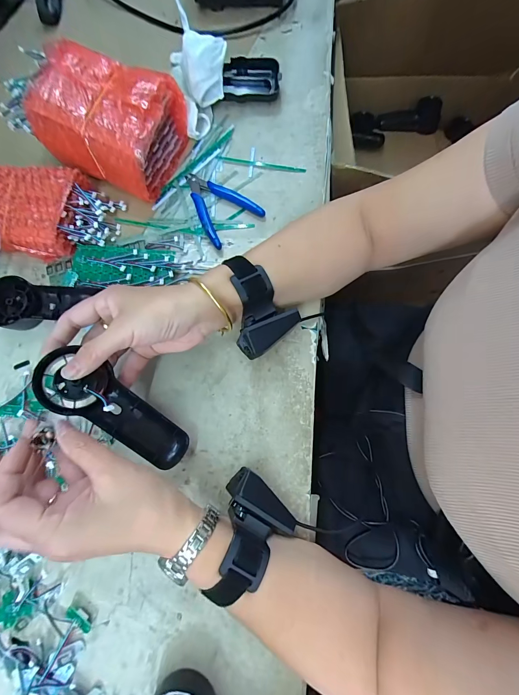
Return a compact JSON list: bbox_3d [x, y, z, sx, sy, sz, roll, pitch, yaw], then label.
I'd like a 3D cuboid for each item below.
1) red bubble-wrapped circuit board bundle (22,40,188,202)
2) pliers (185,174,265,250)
[{"bbox_3d":[-0.182,-0.281,0.382,0.144,0.098,0.127,22,79,9],"label":"red bubble-wrapped circuit board bundle"},{"bbox_3d":[-0.061,-0.190,0.397,0.078,0.018,0.114,-42,77,-6],"label":"pliers"}]

